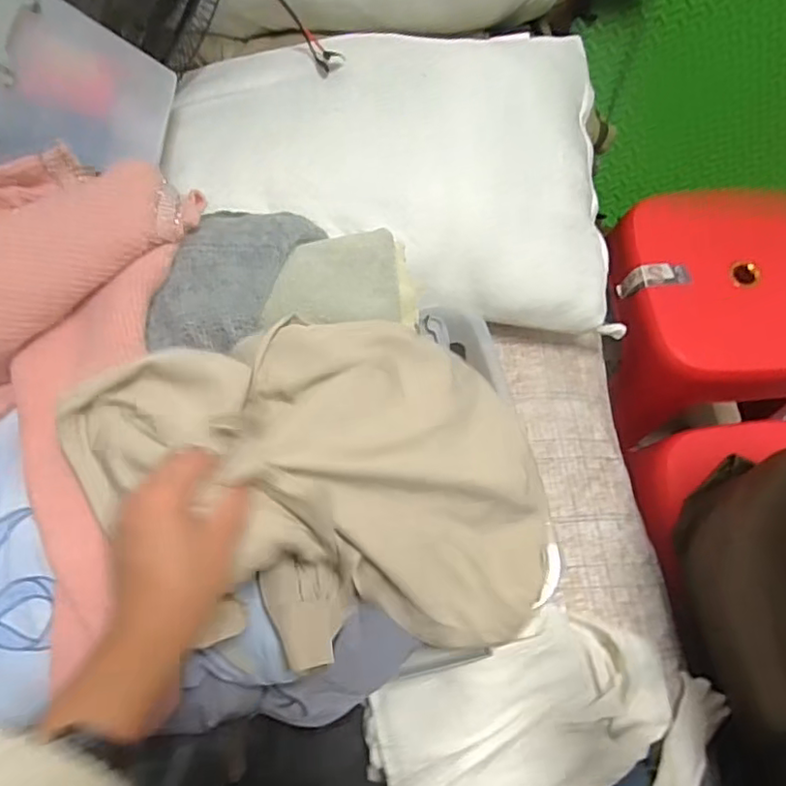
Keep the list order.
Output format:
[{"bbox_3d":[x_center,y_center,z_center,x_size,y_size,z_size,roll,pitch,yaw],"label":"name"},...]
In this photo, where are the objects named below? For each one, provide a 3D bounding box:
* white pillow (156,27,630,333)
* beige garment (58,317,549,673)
[{"bbox_3d":[0.007,-0.251,0.734,0.506,0.110,0.369,-5,69,-4],"label":"white pillow"},{"bbox_3d":[-0.049,0.074,0.477,0.349,0.154,0.254,-11,69,-6],"label":"beige garment"}]

